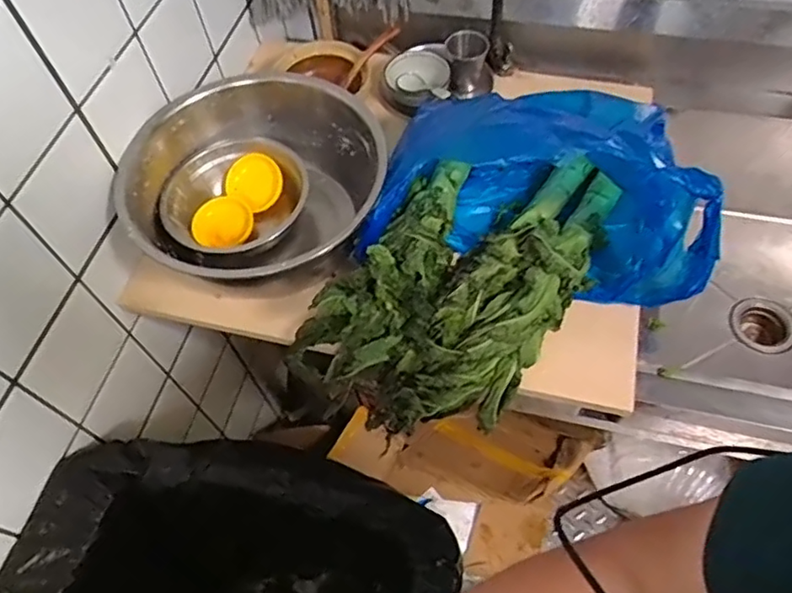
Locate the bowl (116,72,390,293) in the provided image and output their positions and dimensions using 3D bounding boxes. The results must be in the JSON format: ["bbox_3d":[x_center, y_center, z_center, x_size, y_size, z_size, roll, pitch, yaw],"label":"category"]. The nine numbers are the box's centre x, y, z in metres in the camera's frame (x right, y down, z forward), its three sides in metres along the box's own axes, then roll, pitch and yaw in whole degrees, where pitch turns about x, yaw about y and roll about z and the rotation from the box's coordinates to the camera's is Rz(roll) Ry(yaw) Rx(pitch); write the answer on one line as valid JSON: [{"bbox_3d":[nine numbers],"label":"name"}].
[{"bbox_3d":[-0.187,-0.138,0.863,0.337,0.184,0.300,-29,61,-13],"label":"bowl"}]

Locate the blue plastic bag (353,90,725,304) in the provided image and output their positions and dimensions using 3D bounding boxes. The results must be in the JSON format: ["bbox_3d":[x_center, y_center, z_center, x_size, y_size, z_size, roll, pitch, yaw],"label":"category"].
[{"bbox_3d":[0.183,-0.163,0.803,0.400,0.240,0.278,7,59,8],"label":"blue plastic bag"}]

